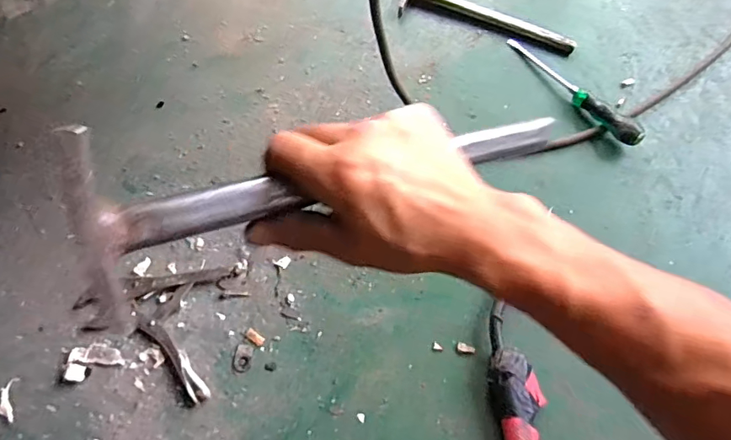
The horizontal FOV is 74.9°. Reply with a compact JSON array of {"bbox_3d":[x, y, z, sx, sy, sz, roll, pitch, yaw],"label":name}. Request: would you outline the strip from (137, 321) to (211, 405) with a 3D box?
[{"bbox_3d":[-0.235,0.171,0.588,0.024,0.014,0.124,-39,74,-17],"label":"strip"}]

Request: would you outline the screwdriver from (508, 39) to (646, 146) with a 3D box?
[{"bbox_3d":[0.318,-0.207,0.731,0.025,0.041,0.256,-35,73,-12],"label":"screwdriver"}]

